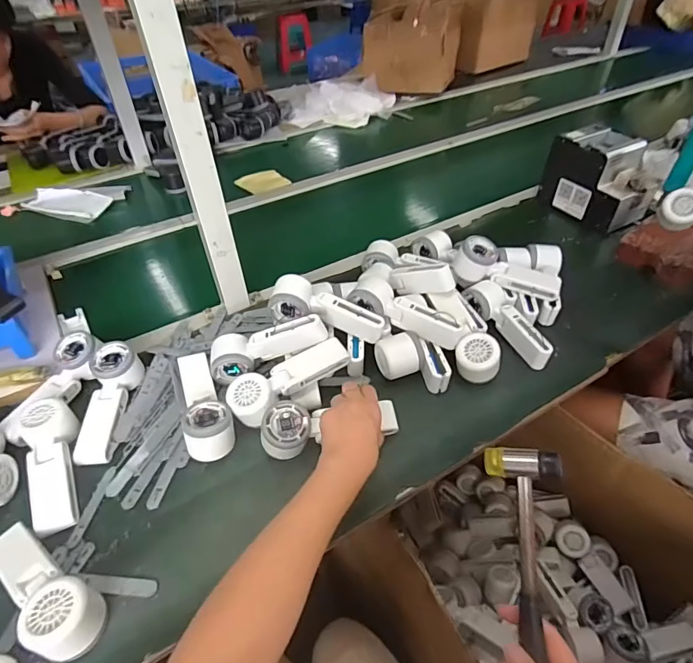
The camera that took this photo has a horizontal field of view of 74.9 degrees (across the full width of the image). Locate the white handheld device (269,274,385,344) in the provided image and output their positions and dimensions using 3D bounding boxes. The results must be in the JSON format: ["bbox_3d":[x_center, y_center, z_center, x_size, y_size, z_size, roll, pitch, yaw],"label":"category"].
[{"bbox_3d":[-0.028,-0.028,0.651,0.167,0.053,0.052,19,46,2],"label":"white handheld device"}]

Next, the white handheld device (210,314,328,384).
[{"bbox_3d":[-0.110,0.020,0.635,0.167,0.047,0.060,-19,44,6],"label":"white handheld device"}]

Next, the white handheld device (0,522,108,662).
[{"bbox_3d":[-0.298,0.245,0.440,0.161,0.052,0.054,26,50,26],"label":"white handheld device"}]

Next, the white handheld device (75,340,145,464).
[{"bbox_3d":[-0.314,0.088,0.593,0.056,0.044,0.161,-6,44,-4],"label":"white handheld device"}]

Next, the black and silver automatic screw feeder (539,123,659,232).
[{"bbox_3d":[0.523,-0.318,0.933,0.129,0.138,0.195,-28,50,-25],"label":"black and silver automatic screw feeder"}]

